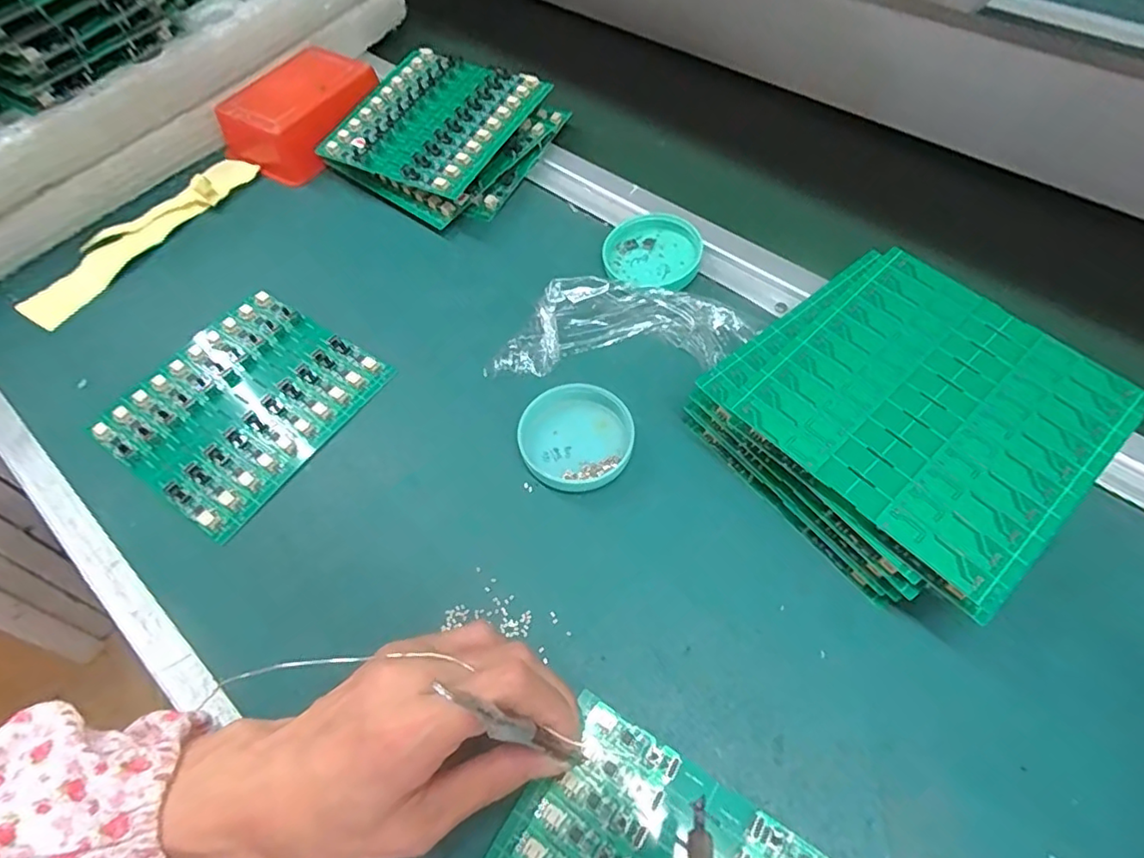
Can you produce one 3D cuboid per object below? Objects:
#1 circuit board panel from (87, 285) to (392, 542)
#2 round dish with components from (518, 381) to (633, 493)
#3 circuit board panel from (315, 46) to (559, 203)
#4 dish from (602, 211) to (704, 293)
[{"bbox_3d":[-0.205,-0.018,0.362,0.128,0.008,0.138,29,66,19],"label":"circuit board panel"},{"bbox_3d":[0.003,0.004,0.333,0.062,0.013,0.062,-2,60,3],"label":"round dish with components"},{"bbox_3d":[-0.108,-0.245,0.455,0.134,0.013,0.136,23,68,16],"label":"circuit board panel"},{"bbox_3d":[0.054,-0.122,0.400,0.068,0.014,0.067,-2,60,3],"label":"dish"}]

